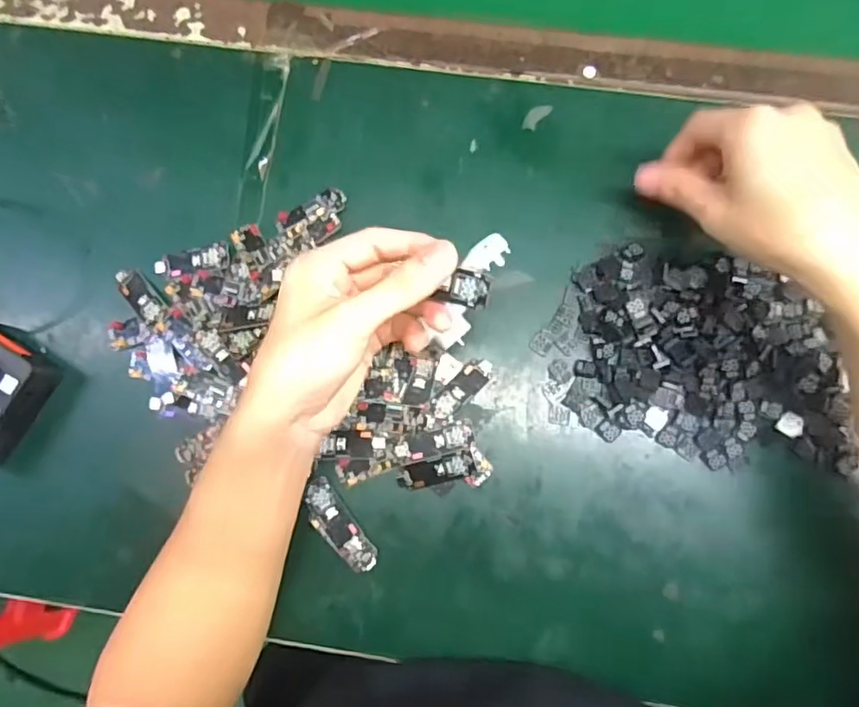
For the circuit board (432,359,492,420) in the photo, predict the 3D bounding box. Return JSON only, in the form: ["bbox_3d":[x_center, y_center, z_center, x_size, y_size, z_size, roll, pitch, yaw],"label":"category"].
[{"bbox_3d":[0.022,0.023,0.382,0.017,0.007,0.048,41,86,6],"label":"circuit board"}]

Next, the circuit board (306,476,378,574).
[{"bbox_3d":[-0.059,0.111,0.374,0.022,0.004,0.065,-36,83,-3],"label":"circuit board"}]

